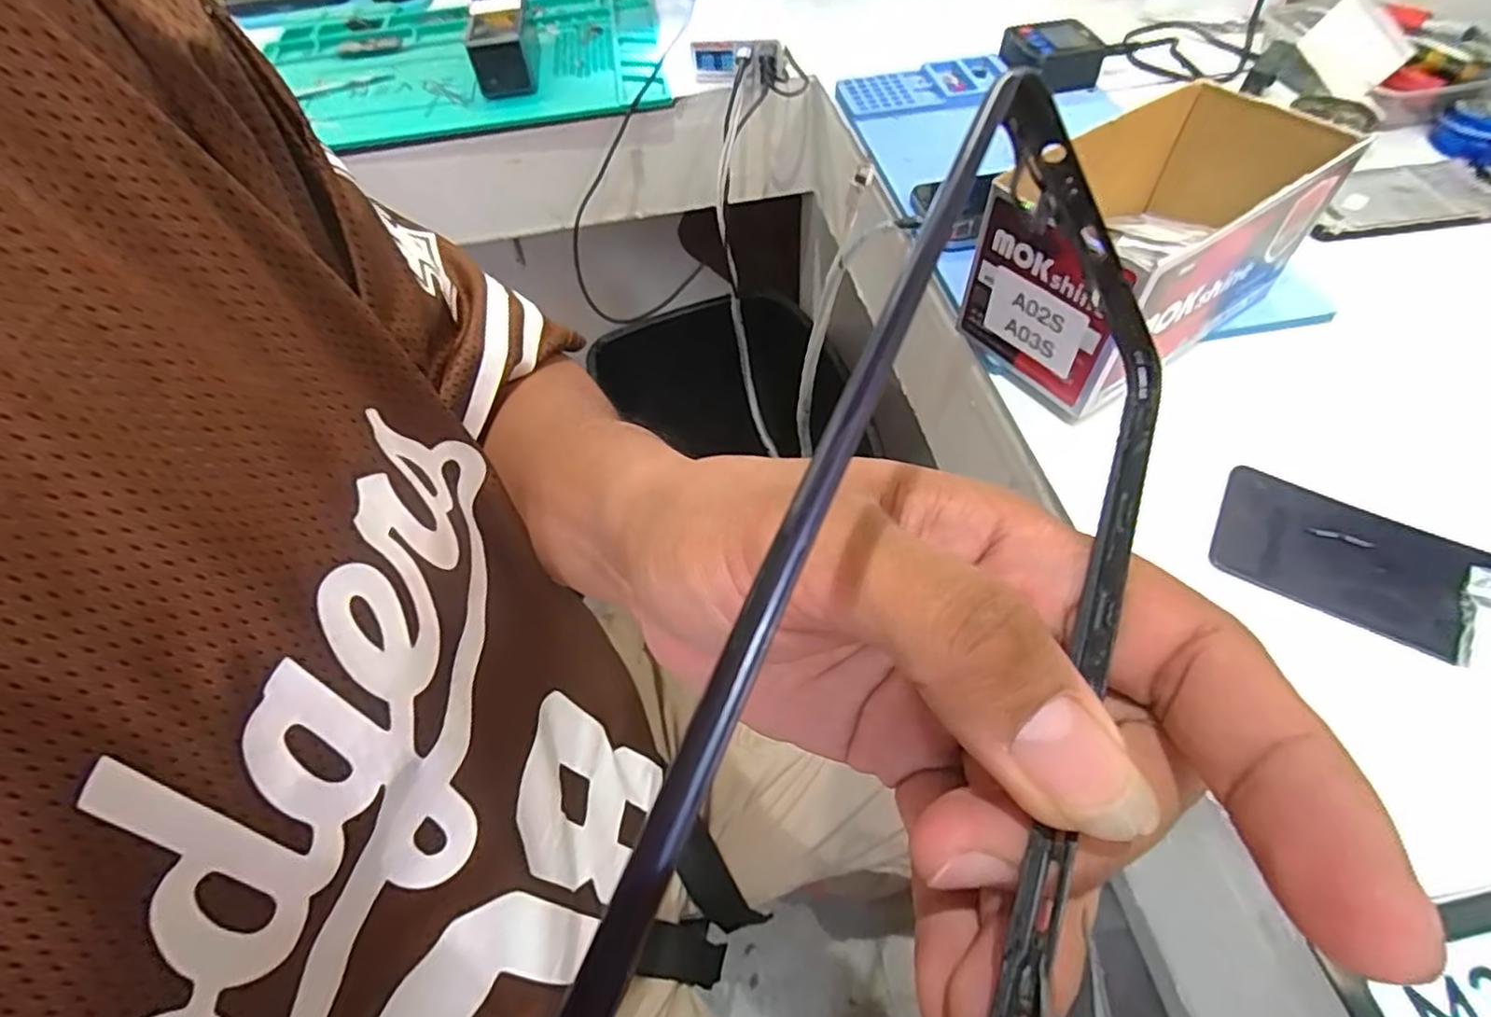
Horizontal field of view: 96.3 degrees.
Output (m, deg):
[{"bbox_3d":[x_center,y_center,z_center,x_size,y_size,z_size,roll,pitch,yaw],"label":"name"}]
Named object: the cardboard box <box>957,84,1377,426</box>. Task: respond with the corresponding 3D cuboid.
[{"bbox_3d":[0.223,-0.153,0.377,0.182,0.089,0.107,-31,58,-16],"label":"cardboard box"}]

